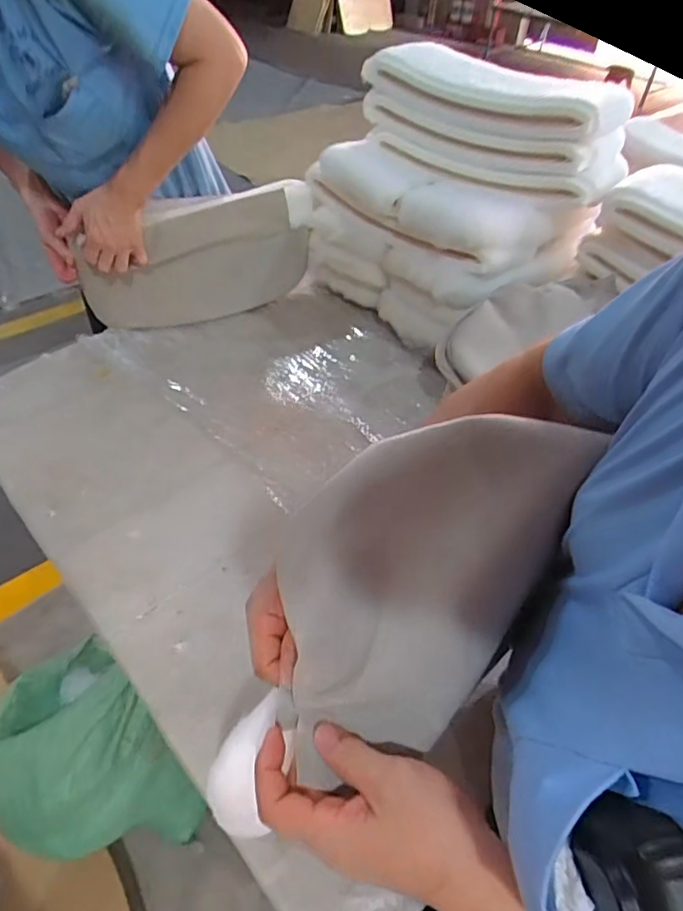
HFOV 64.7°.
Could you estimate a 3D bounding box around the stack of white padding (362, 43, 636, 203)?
[{"bbox_3d":[0.284,-0.616,0.983,0.198,0.156,0.487,-34,58,-32],"label":"stack of white padding"}]

